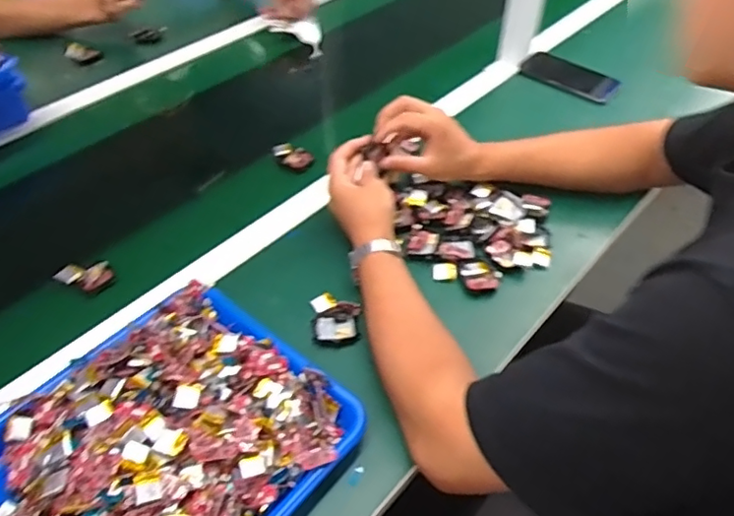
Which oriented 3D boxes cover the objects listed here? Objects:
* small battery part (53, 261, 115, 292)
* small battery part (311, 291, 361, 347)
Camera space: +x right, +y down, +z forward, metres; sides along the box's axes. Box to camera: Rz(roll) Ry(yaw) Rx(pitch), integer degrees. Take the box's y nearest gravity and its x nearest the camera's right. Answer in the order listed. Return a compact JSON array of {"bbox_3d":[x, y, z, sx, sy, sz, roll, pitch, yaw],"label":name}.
[{"bbox_3d":[-0.322,0.021,0.667,0.056,0.020,0.030,-5,46,-6],"label":"small battery part"},{"bbox_3d":[-0.033,0.065,0.621,0.051,0.012,0.061,-1,46,-2],"label":"small battery part"}]

